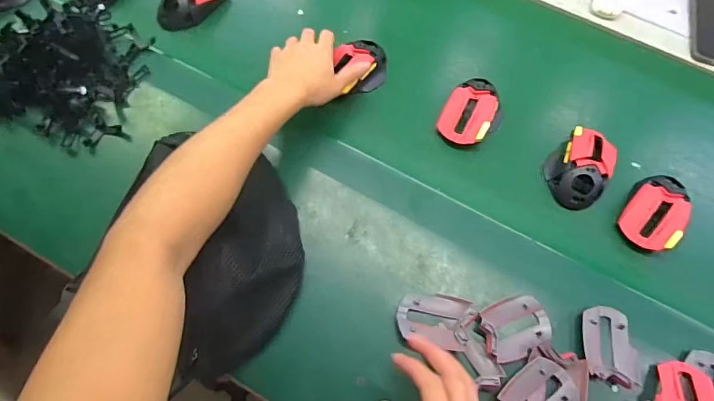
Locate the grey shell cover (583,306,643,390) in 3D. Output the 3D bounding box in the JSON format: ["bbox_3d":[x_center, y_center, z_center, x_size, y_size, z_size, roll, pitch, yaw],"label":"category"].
[{"bbox_3d":[0.274,0.156,0.480,0.061,0.013,0.078,10,65,1],"label":"grey shell cover"}]

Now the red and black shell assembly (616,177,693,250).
[{"bbox_3d":[0.367,0.013,0.550,0.067,0.041,0.104,35,68,12],"label":"red and black shell assembly"}]

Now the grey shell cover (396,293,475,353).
[{"bbox_3d":[0.085,0.127,0.485,0.077,0.016,0.055,16,65,4],"label":"grey shell cover"}]

